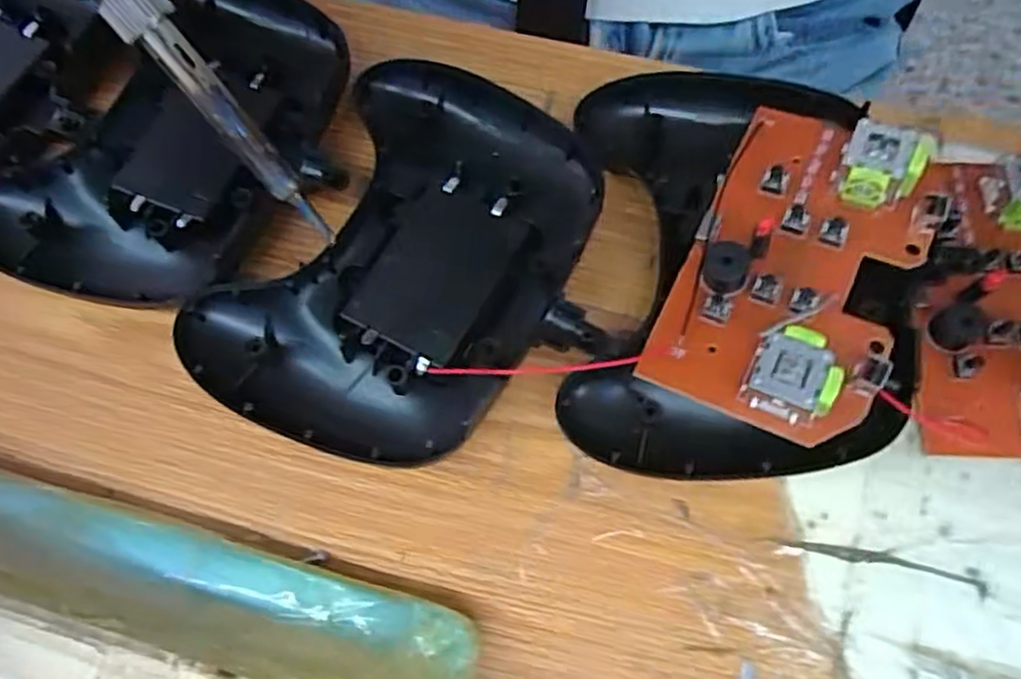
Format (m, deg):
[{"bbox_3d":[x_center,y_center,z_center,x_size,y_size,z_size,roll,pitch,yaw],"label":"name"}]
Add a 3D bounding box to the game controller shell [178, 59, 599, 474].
[{"bbox_3d":[-0.025,-0.022,0.214,0.097,0.019,0.121,26,72,12],"label":"game controller shell"}]

